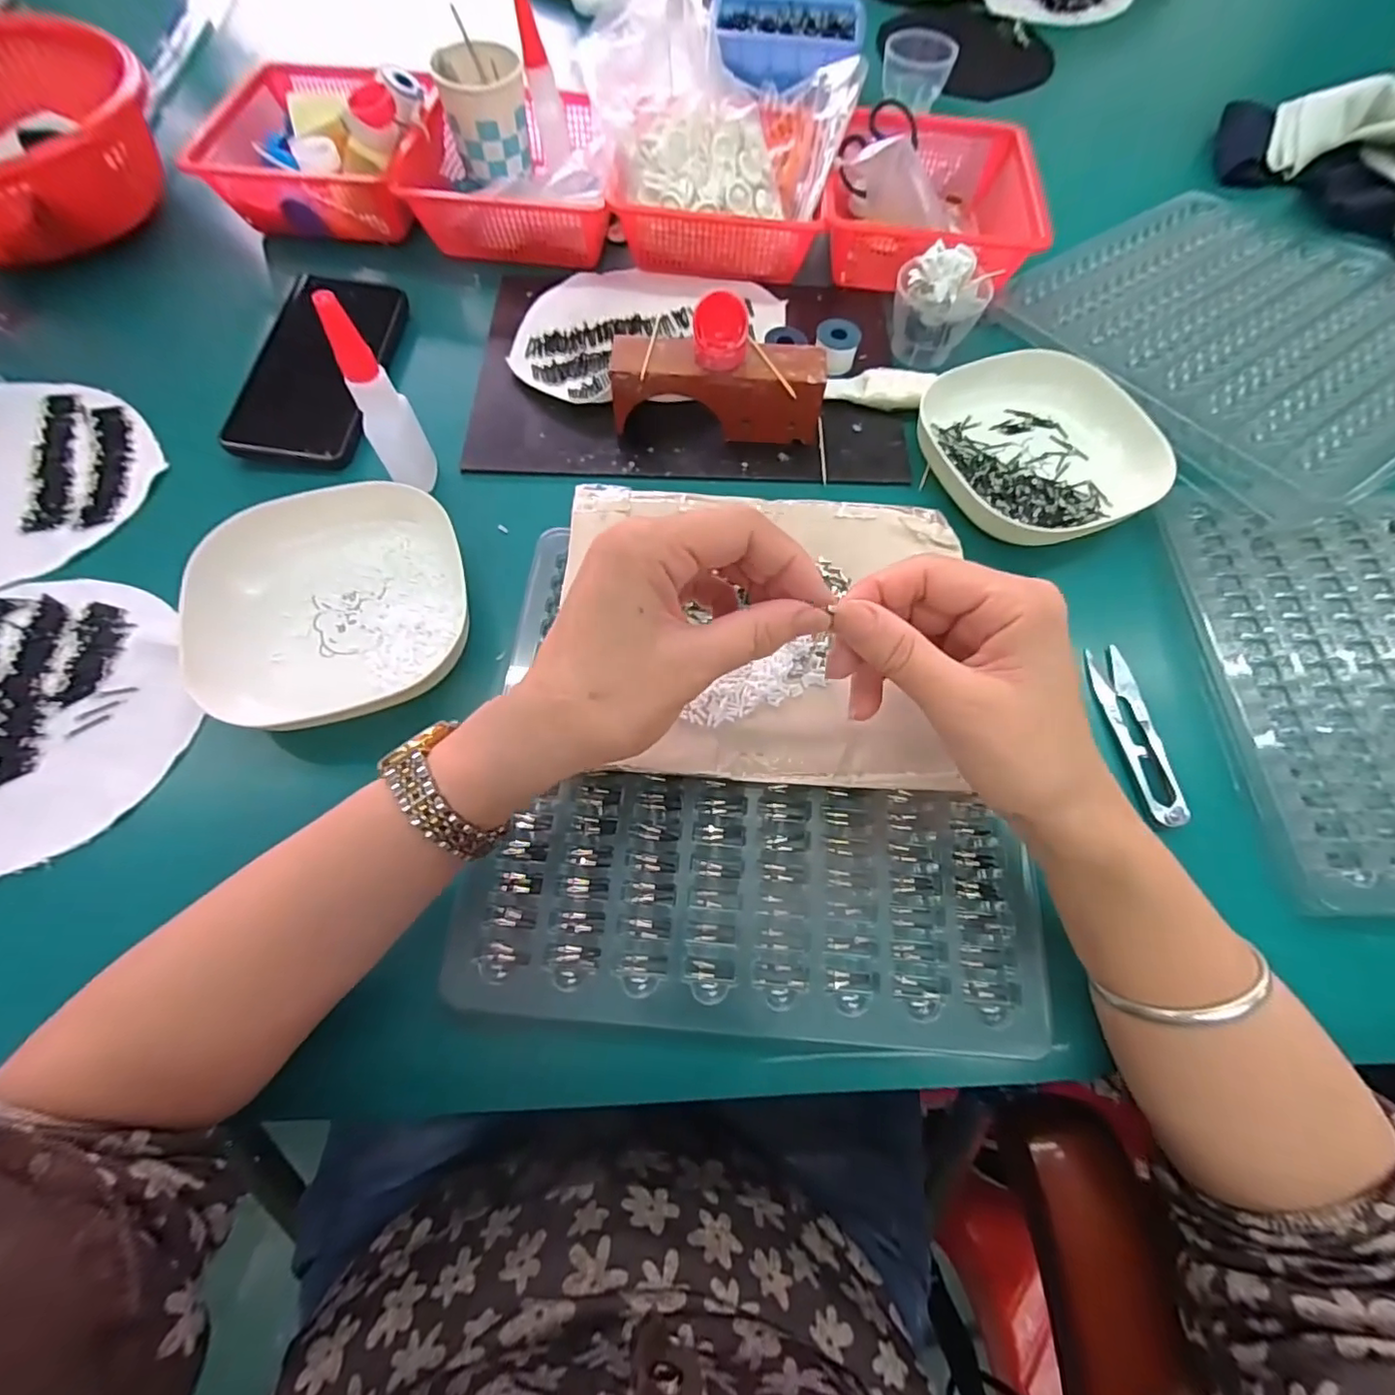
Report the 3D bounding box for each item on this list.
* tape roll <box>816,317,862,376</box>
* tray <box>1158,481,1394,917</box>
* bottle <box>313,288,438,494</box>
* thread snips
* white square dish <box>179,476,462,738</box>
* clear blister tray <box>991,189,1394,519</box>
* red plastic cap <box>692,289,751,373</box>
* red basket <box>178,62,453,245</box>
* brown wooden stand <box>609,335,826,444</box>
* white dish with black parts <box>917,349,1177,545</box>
[{"bbox_3d":[0.100,-0.250,0.424,0.030,0.025,0.033,1,66,-2],"label":"tape roll"},{"bbox_3d":[0.433,-0.012,0.335,0.280,0.013,0.254,1,67,-1],"label":"tray"},{"bbox_3d":[-0.179,-0.163,0.333,0.023,0.113,0.026,-7,67,-6],"label":"bottle"},{"bbox_3d":[0.243,0.018,0.325,0.024,0.013,0.104,-1,66,-3],"label":"thread snips"},{"bbox_3d":[-0.200,-0.053,0.326,0.138,0.030,0.145,-19,69,-11],"label":"white square dish"},{"bbox_3d":[0.405,-0.272,0.431,0.297,0.031,0.280,-27,70,-13],"label":"clear blister tray"},{"bbox_3d":[0.014,-0.216,0.348,0.031,0.029,0.027,3,66,-1],"label":"red plastic cap"},{"bbox_3d":[-0.281,-0.442,0.474,0.169,0.055,0.185,3,66,-1],"label":"red basket"},{"bbox_3d":[0.013,-0.200,0.385,0.132,0.050,0.036,4,66,-1],"label":"brown wooden stand"},{"bbox_3d":[0.226,-0.172,0.392,0.124,0.026,0.143,-22,69,-12],"label":"white dish with black parts"}]

